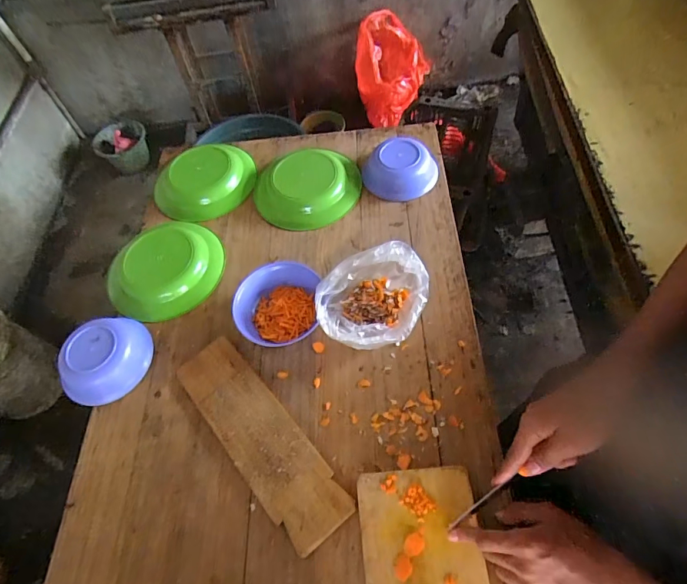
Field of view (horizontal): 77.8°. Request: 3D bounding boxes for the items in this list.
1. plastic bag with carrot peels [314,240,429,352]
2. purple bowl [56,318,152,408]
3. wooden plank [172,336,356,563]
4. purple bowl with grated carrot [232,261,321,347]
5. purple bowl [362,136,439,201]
[{"bbox_3d":[0.045,0.017,0.658,0.165,0.086,0.137,-12,60,-3],"label":"plastic bag with carrot peels"},{"bbox_3d":[-0.375,0.104,0.669,0.131,0.047,0.126,-2,60,3],"label":"purple bowl"},{"bbox_3d":[-0.122,0.197,0.603,0.095,0.011,0.323,-37,64,-16],"label":"wooden plank"},{"bbox_3d":[-0.105,0.021,0.687,0.128,0.053,0.144,1,60,5],"label":"purple bowl with grated carrot"},{"bbox_3d":[0.111,-0.245,0.823,0.144,0.048,0.131,2,60,5],"label":"purple bowl"}]

